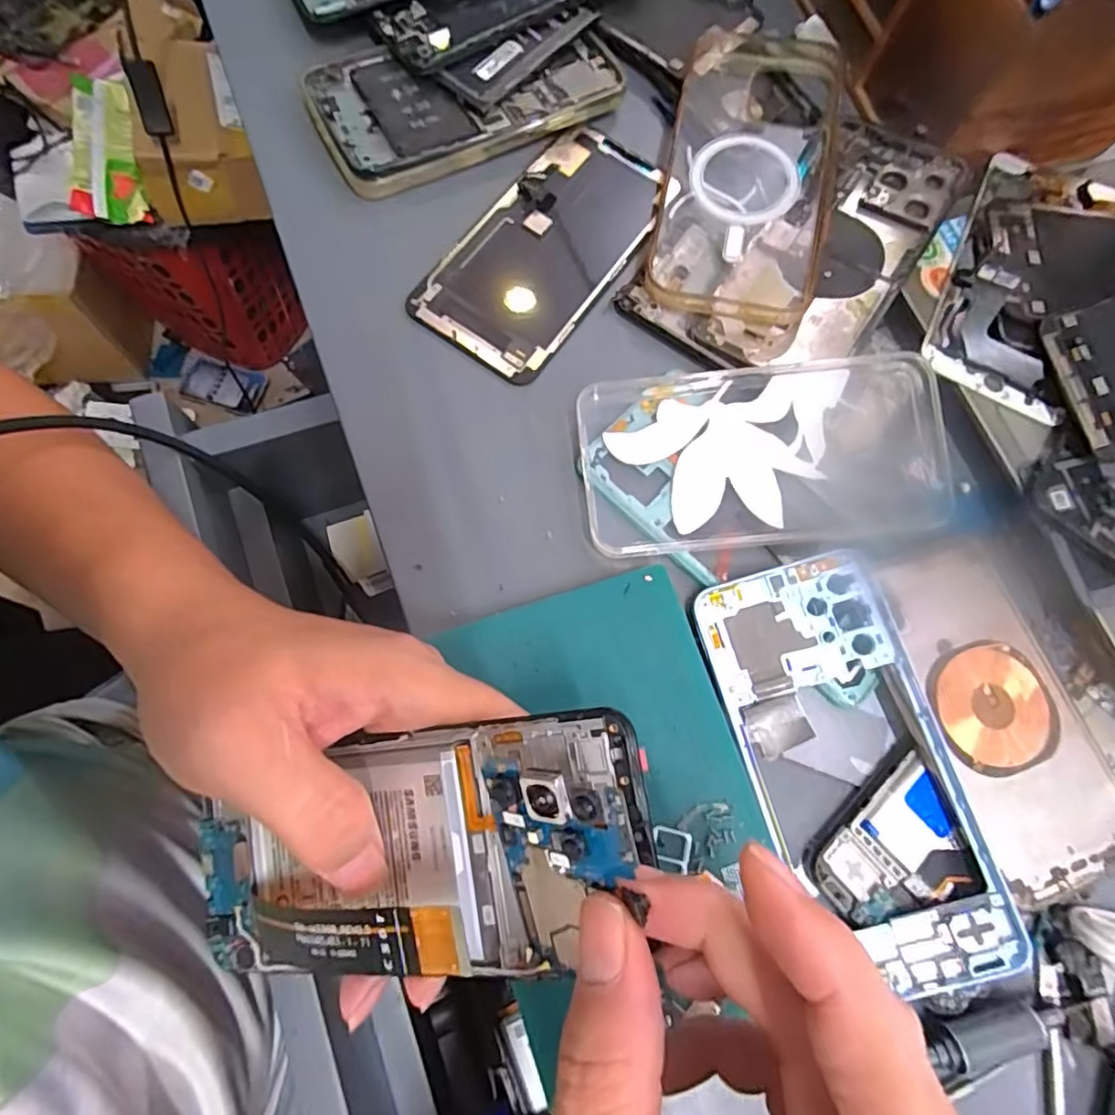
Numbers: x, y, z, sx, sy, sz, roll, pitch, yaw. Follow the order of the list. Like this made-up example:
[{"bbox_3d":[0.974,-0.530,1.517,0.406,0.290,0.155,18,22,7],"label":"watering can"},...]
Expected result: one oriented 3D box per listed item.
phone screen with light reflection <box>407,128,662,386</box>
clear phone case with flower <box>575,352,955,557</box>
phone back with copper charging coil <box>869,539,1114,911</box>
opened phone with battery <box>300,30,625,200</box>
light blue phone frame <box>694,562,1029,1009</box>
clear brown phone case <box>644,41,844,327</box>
[{"bbox_3d":[-0.005,-0.160,0.306,0.075,0.008,0.150,33,75,6],"label":"phone screen with light reflection"},{"bbox_3d":[0.098,-0.049,0.270,0.173,0.016,0.084,-4,75,-7],"label":"clear phone case with flower"},{"bbox_3d":[0.182,0.061,0.247,0.062,0.008,0.136,-16,77,-10],"label":"phone back with copper charging coil"},{"bbox_3d":[-0.047,-0.245,0.318,0.157,0.015,0.078,-24,78,-12],"label":"opened phone with battery"},{"bbox_3d":[0.117,0.082,0.239,0.074,0.010,0.164,-16,77,-10],"label":"light blue phone frame"},{"bbox_3d":[0.099,-0.201,0.310,0.083,0.009,0.174,12,74,-3],"label":"clear brown phone case"}]

